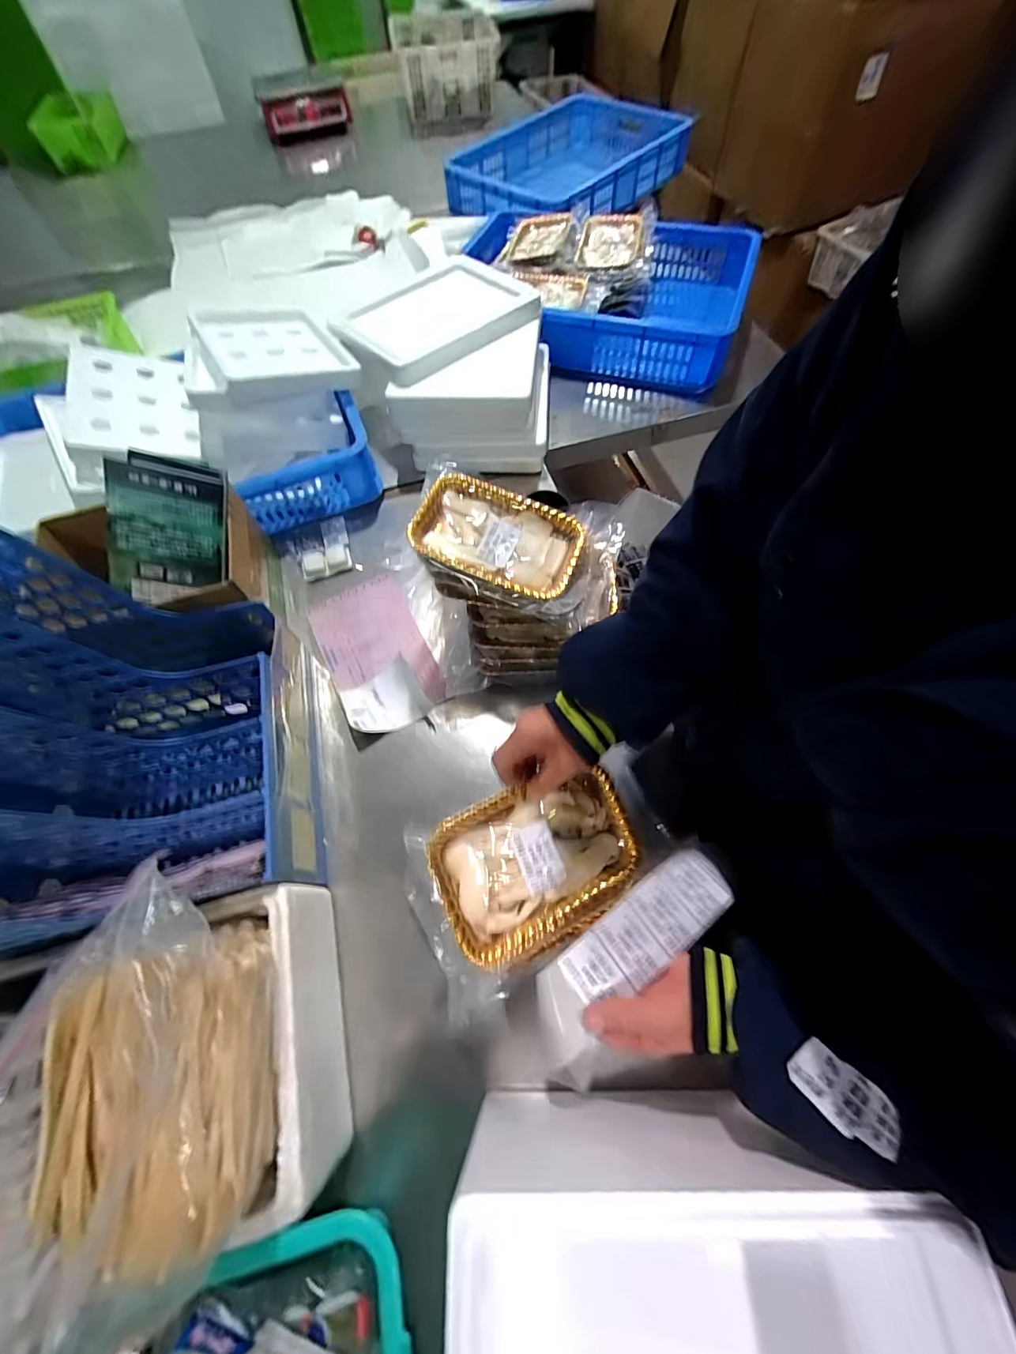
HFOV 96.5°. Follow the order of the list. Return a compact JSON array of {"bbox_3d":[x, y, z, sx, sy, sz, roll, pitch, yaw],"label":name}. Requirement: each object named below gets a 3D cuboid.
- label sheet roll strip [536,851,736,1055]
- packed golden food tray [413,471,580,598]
[{"bbox_3d":[0.115,0.233,0.408,0.205,0.022,0.058,-28,65,-19],"label":"label sheet roll strip"},{"bbox_3d":[-0.010,-0.168,0.538,0.185,0.048,0.128,19,66,11],"label":"packed golden food tray"}]

